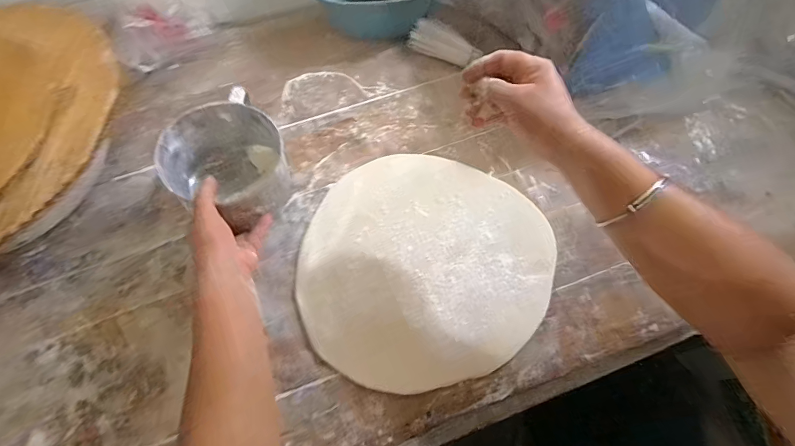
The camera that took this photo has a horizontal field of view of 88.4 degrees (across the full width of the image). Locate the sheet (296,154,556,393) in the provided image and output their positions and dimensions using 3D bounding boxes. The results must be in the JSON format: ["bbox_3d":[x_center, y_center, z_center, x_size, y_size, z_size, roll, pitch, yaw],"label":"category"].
[{"bbox_3d":[0.036,0.044,0.535,0.320,0.012,0.303,-15,65,-5],"label":"sheet"}]

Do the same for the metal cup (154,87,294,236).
[{"bbox_3d":[-0.210,-0.069,0.525,0.137,0.103,0.141,-33,68,-13],"label":"metal cup"}]

